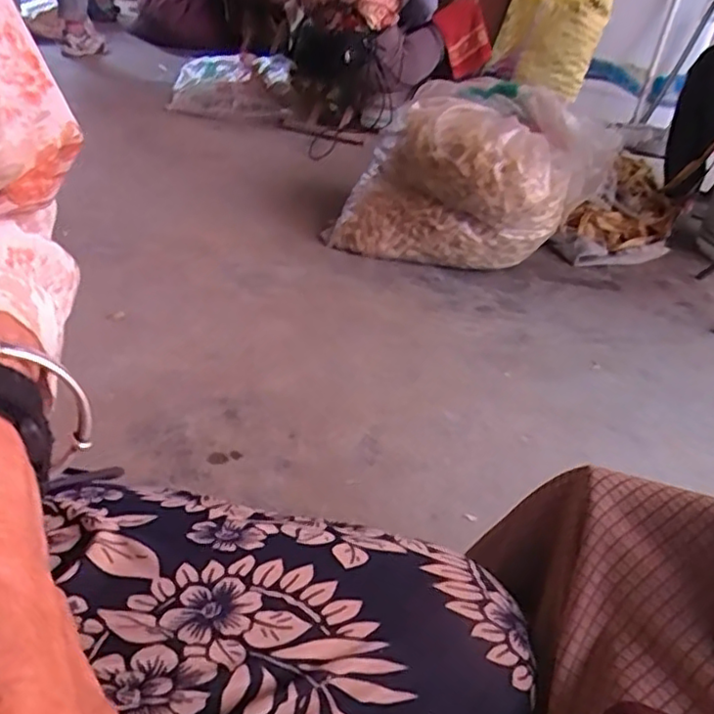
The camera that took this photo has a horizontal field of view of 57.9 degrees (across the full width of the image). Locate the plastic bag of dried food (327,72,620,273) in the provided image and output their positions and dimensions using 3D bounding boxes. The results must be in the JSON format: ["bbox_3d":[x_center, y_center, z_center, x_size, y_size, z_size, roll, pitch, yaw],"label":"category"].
[{"bbox_3d":[0.257,-0.393,1.433,0.542,0.324,0.354,16,34,13],"label":"plastic bag of dried food"}]

